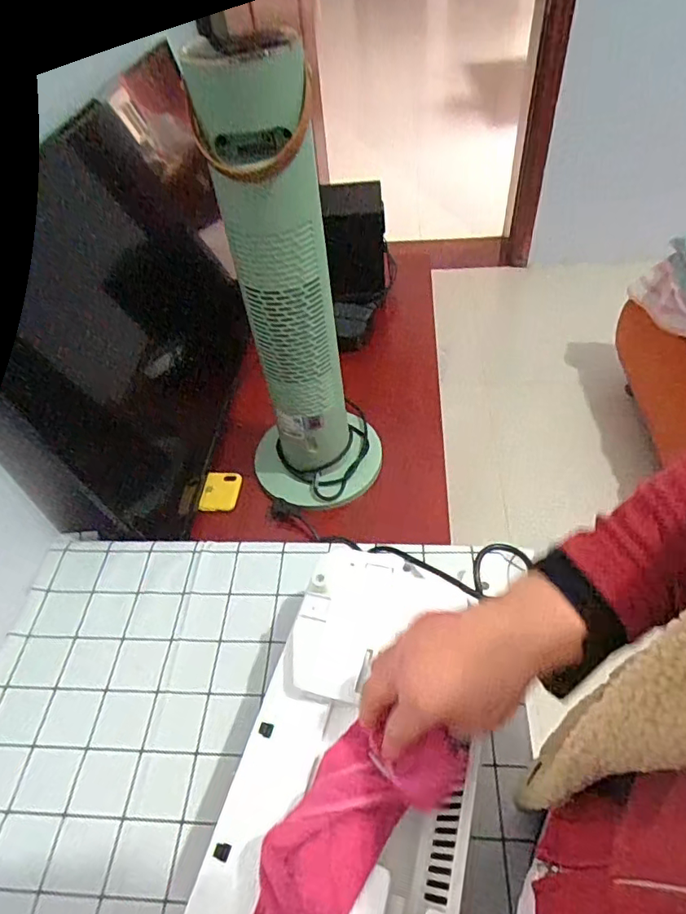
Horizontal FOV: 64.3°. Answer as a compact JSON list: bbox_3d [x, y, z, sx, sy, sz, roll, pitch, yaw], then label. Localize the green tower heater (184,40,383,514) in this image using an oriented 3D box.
[{"bbox_3d":[-0.061,-0.179,0.744,0.203,0.595,0.178,-4,49,1],"label":"green tower heater"}]

